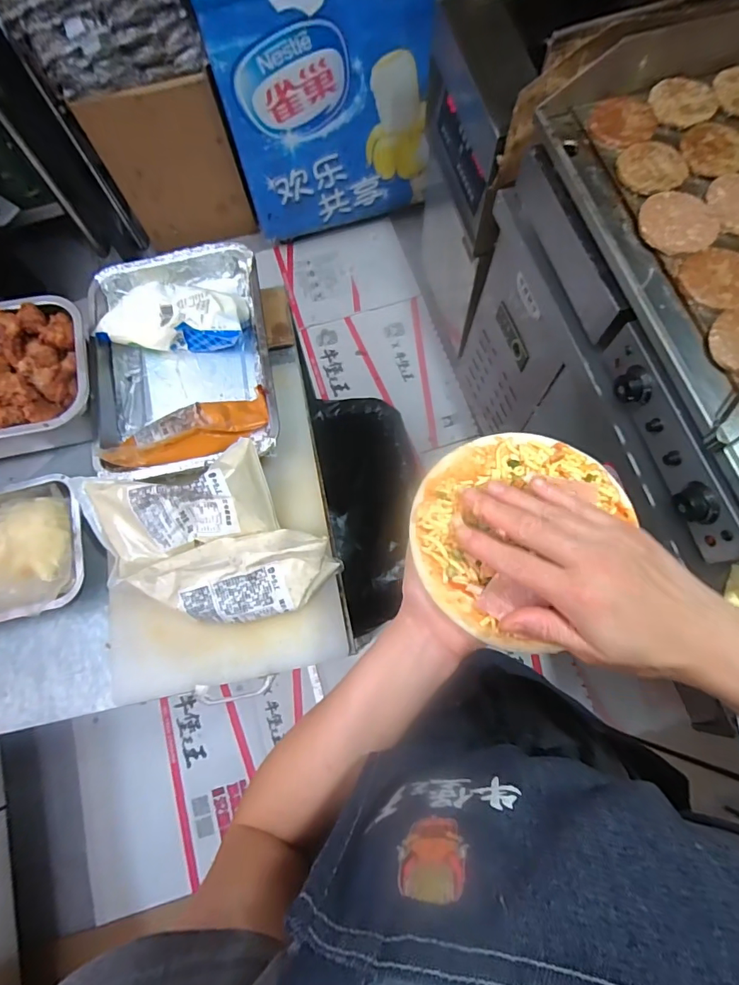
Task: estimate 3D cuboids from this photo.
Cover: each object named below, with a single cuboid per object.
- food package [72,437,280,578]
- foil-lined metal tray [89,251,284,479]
[{"bbox_3d":[-0.259,0.016,0.606,0.244,0.065,0.125,-15,74,-2],"label":"food package"},{"bbox_3d":[-0.278,-0.197,0.687,0.254,0.077,0.351,-9,74,-1],"label":"foil-lined metal tray"}]

